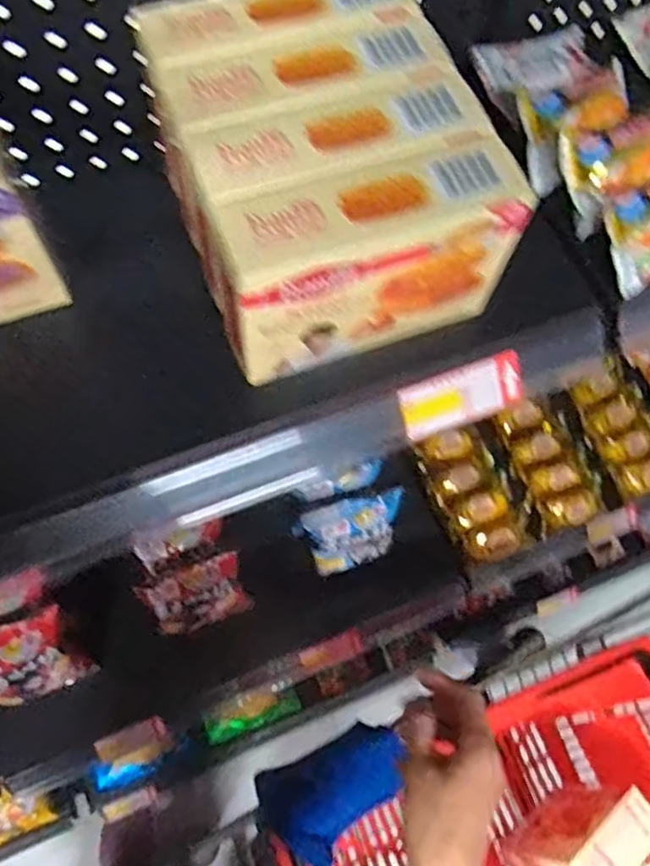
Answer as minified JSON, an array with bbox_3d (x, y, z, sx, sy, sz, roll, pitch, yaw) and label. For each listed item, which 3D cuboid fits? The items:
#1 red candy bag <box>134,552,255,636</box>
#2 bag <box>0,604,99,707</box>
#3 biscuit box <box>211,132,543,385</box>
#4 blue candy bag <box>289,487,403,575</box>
[{"bbox_3d":[-0.168,0.210,0.874,0.123,0.129,0.035,-20,47,-10],"label":"red candy bag"},{"bbox_3d":[-0.370,0.290,0.825,0.127,0.142,0.033,-28,42,-17],"label":"bag"},{"bbox_3d":[0.023,-0.103,0.413,0.182,0.114,0.053,-18,69,-10],"label":"biscuit box"},{"bbox_3d":[0.039,0.135,0.909,0.141,0.103,0.069,-19,69,-10],"label":"blue candy bag"}]

